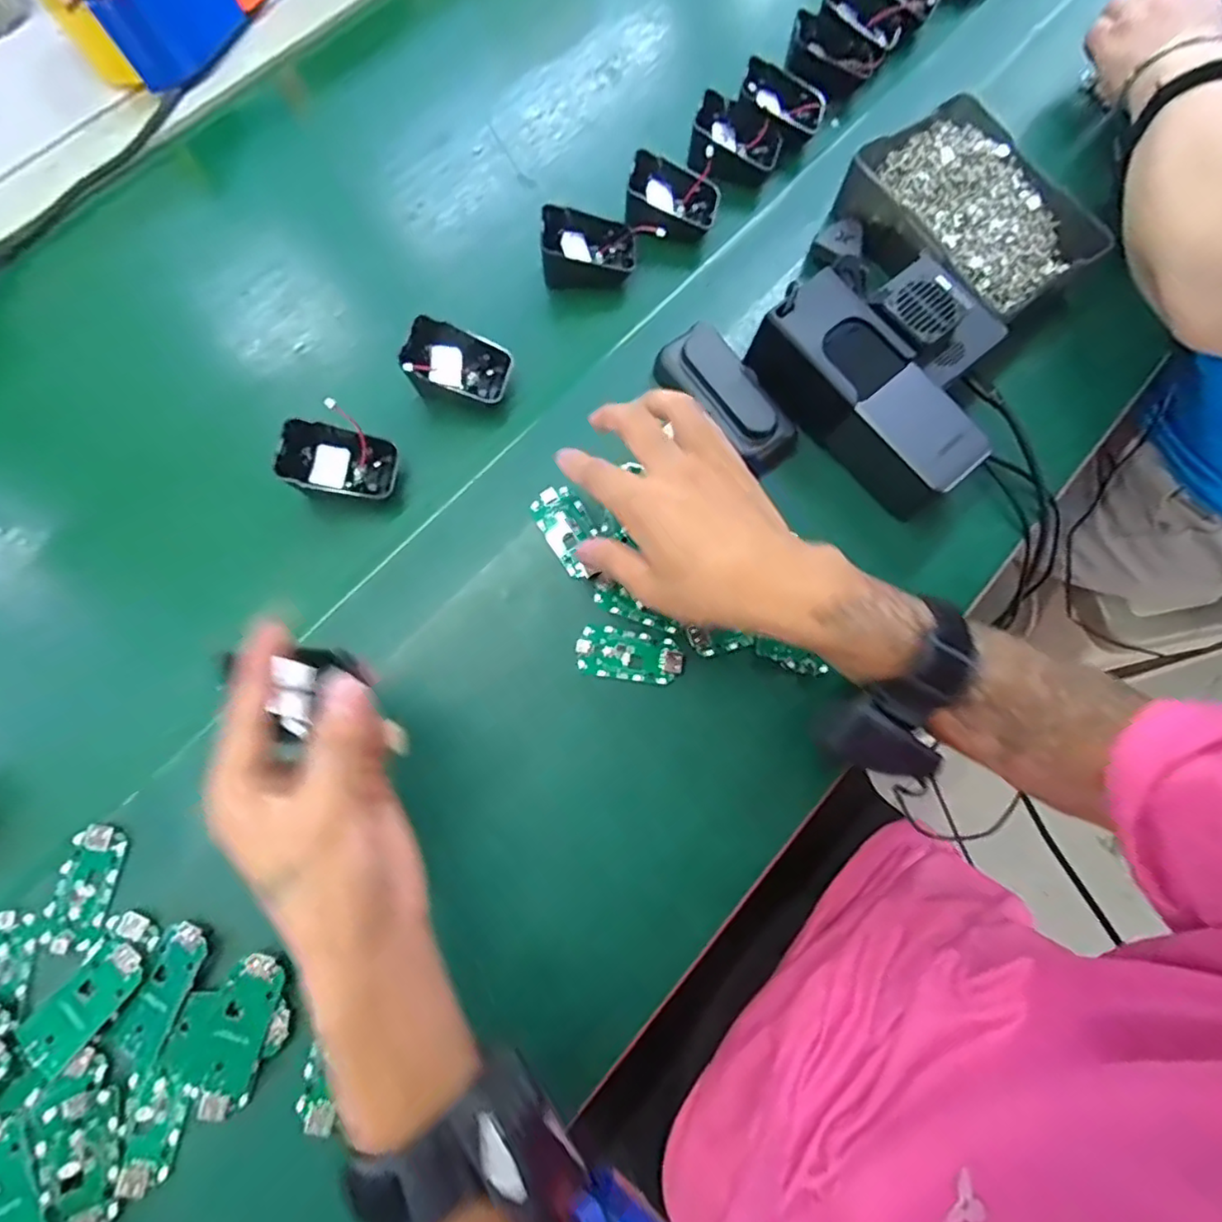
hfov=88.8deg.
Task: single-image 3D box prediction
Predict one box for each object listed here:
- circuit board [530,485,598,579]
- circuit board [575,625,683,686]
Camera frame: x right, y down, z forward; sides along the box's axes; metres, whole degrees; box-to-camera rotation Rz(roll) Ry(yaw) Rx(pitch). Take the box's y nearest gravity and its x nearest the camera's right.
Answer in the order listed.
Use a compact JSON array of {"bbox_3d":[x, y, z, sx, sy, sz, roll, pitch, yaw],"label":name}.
[{"bbox_3d":[-0.027,-0.052,0.403,0.032,0.005,0.060,-30,76,-8],"label":"circuit board"},{"bbox_3d":[0.011,0.027,0.385,0.065,0.004,0.031,9,74,2],"label":"circuit board"}]

